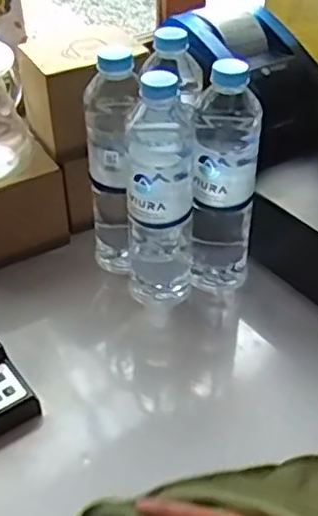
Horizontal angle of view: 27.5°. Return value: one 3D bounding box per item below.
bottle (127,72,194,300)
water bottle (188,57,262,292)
[{"bbox_3d":[0.001,-0.060,0.611,0.062,0.237,0.064,-1,41,-2],"label":"bottle"},{"bbox_3d":[0.062,-0.073,0.624,0.061,0.234,0.055,8,42,8],"label":"water bottle"}]

